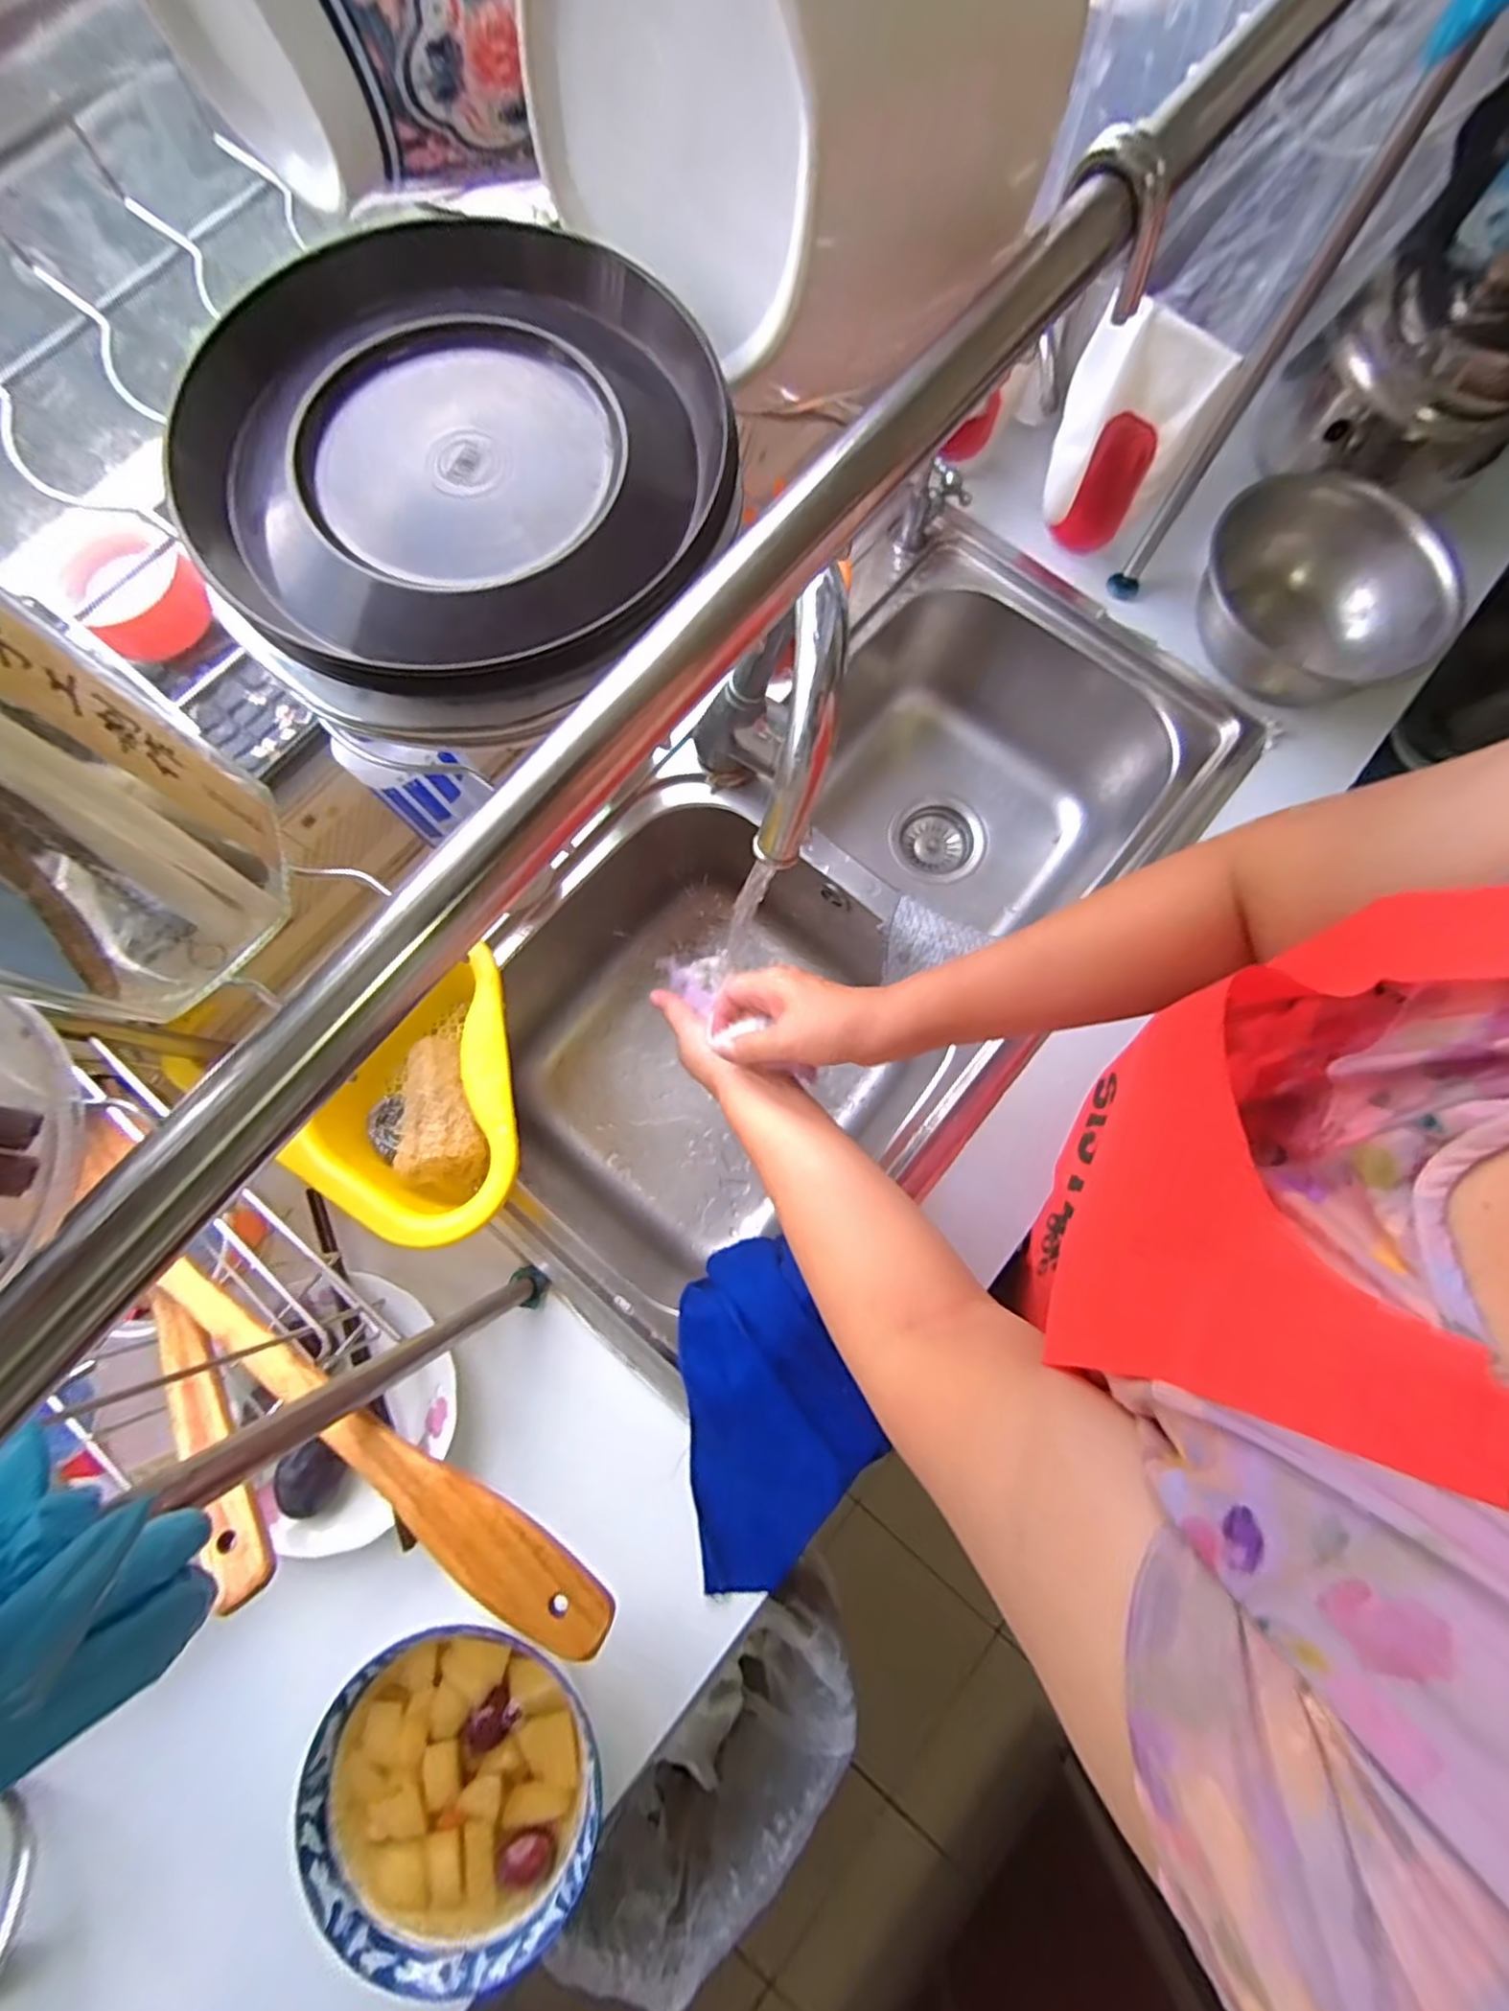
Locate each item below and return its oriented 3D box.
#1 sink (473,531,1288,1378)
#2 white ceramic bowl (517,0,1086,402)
[{"bbox_3d":[0.079,-0.081,0.699,0.363,0.213,0.762,42,81,7],"label":"sink"},{"bbox_3d":[0.012,-0.199,0.140,0.072,0.080,0.082,-44,82,-9],"label":"white ceramic bowl"}]

